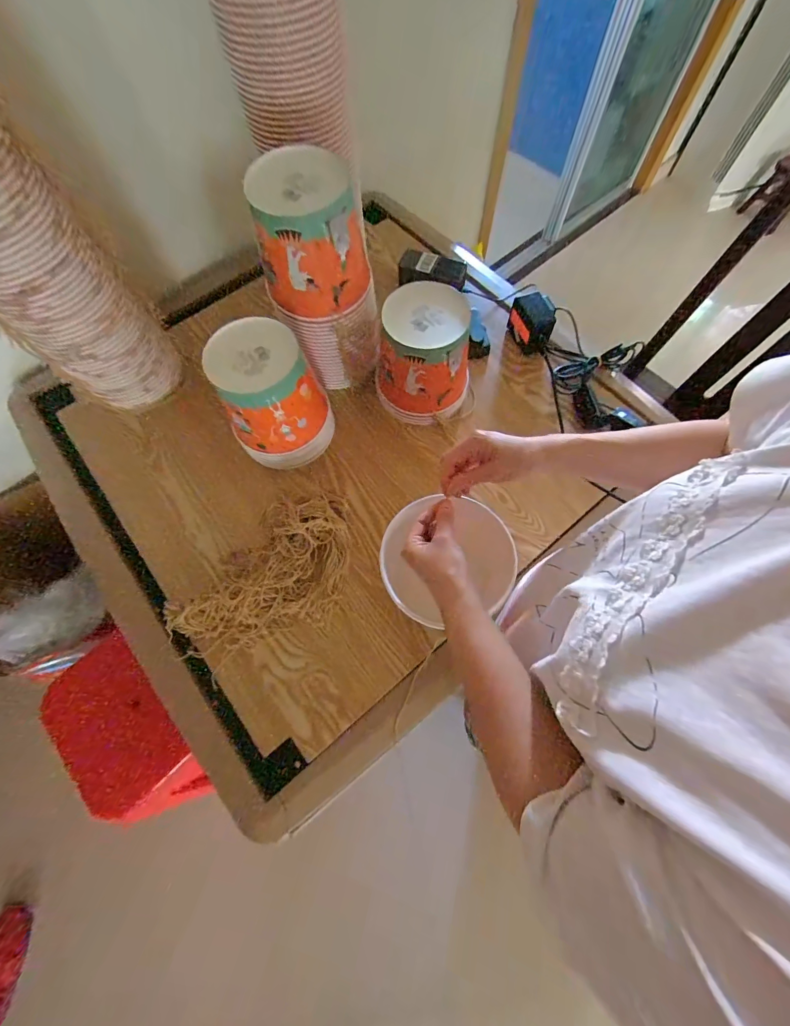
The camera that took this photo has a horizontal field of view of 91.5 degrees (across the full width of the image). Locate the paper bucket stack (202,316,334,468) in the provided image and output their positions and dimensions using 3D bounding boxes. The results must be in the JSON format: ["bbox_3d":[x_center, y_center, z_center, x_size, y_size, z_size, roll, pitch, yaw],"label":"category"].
[{"bbox_3d":[-0.186,-0.174,0.601,0.142,0.190,0.137,-23,70,-6],"label":"paper bucket stack"}]

